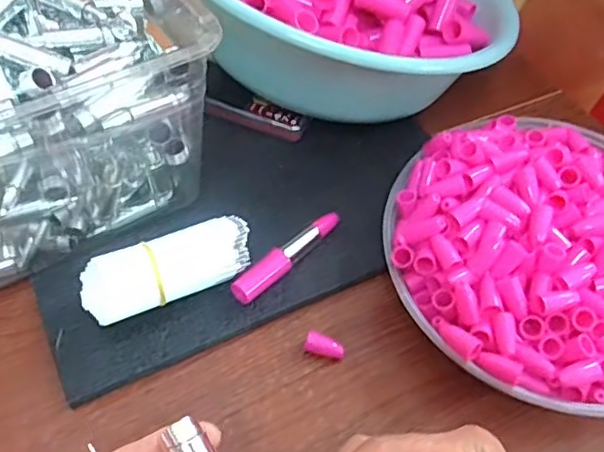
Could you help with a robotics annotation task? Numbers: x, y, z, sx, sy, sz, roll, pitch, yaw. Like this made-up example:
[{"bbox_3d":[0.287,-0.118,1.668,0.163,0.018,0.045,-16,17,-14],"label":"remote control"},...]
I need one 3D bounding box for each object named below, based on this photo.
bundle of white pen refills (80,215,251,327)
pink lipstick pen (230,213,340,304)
[{"bbox_3d":[-0.088,0.028,0.393,0.109,0.030,0.035,-20,57,-18],"label":"bundle of white pen refills"},{"bbox_3d":[-0.008,0.020,0.425,0.100,0.013,0.018,-38,63,-27],"label":"pink lipstick pen"}]

